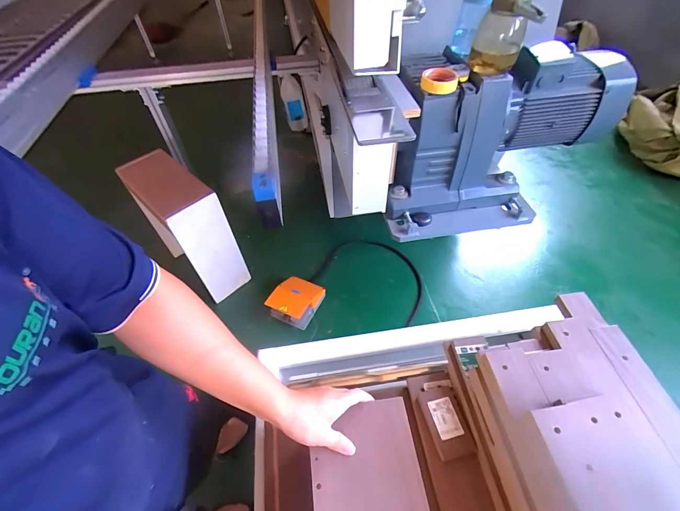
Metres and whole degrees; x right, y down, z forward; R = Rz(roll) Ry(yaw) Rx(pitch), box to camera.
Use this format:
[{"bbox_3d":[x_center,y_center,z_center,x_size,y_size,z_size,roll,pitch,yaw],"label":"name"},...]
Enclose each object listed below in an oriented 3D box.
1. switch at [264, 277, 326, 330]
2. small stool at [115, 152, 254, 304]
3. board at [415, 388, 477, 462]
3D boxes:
[{"bbox_3d":[-0.191,0.204,1.467,0.179,0.142,0.216,23,55,20],"label":"switch"},{"bbox_3d":[-0.654,-0.128,1.413,0.458,0.510,0.204,36,60,27],"label":"small stool"},{"bbox_3d":[0.181,0.281,0.556,0.072,0.024,0.111,-10,51,-6],"label":"board"}]

